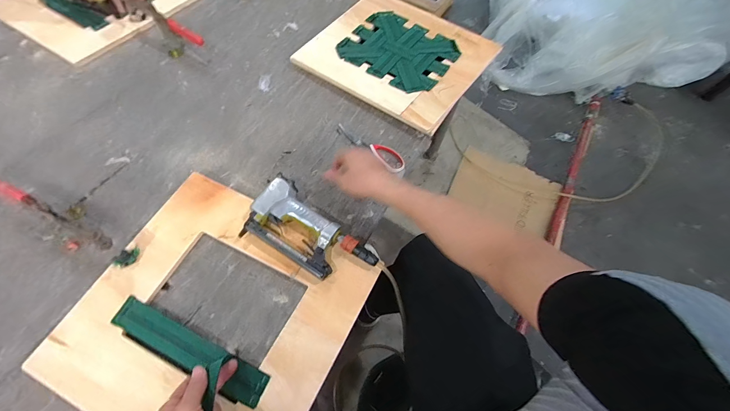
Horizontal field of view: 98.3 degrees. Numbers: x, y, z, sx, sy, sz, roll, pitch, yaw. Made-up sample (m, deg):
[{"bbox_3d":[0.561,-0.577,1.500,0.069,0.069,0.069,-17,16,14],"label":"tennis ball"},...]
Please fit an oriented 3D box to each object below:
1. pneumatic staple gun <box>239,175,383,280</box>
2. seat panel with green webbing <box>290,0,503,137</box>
[{"bbox_3d":[-0.097,0.057,0.595,0.251,0.057,0.121,29,63,12],"label":"pneumatic staple gun"},{"bbox_3d":[0.099,-0.426,0.864,0.428,0.019,0.430,32,65,13],"label":"seat panel with green webbing"}]

